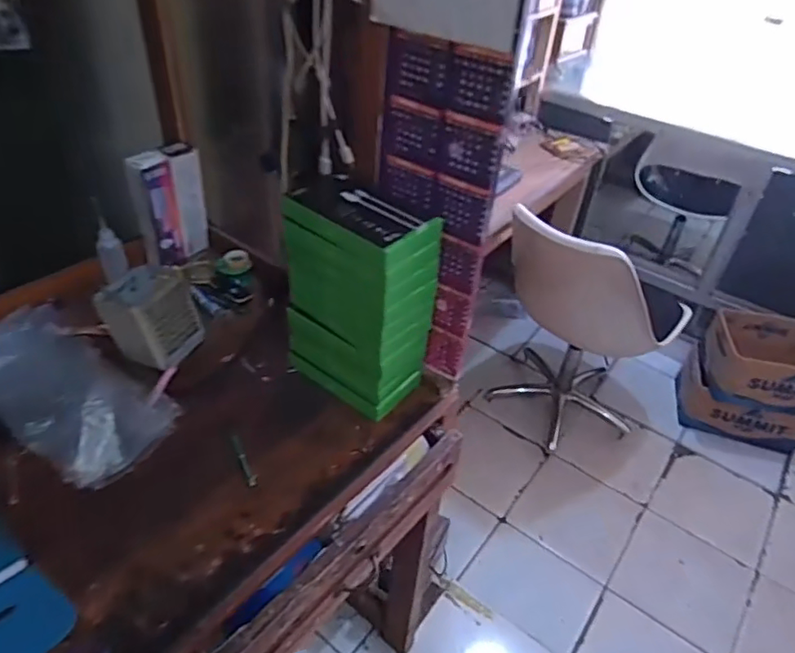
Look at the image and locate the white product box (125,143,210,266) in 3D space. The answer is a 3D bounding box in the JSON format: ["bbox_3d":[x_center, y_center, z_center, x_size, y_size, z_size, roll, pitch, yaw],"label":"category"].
[{"bbox_3d":[-0.358,-0.191,0.929,0.042,0.176,0.101,31,46,27],"label":"white product box"}]

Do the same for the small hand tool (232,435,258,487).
[{"bbox_3d":[-0.176,0.153,0.676,0.011,0.008,0.075,-16,44,-24],"label":"small hand tool"}]

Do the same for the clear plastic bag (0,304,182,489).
[{"bbox_3d":[-0.415,0.069,0.704,0.310,0.055,0.163,26,44,23],"label":"clear plastic bag"}]

